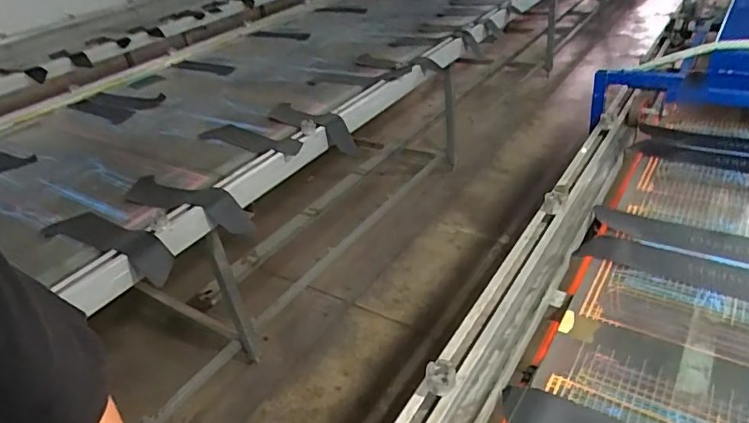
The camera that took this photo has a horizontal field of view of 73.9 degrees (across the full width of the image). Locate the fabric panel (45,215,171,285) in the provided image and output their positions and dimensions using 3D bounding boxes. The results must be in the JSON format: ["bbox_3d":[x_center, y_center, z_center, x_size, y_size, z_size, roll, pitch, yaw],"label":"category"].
[{"bbox_3d":[-0.585,0.069,1.108,0.433,0.037,0.105,15,39,32],"label":"fabric panel"}]

